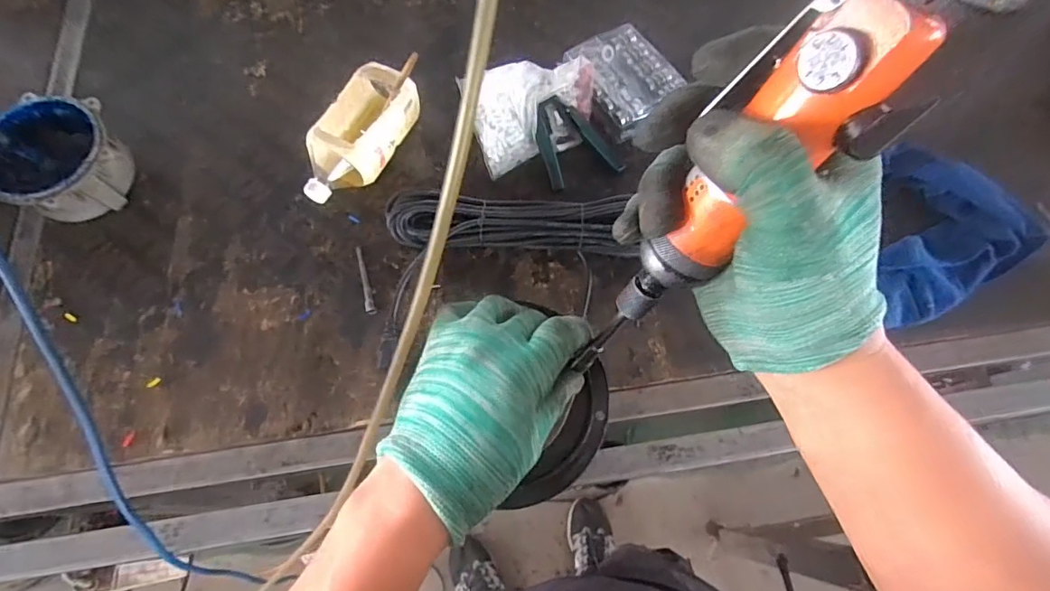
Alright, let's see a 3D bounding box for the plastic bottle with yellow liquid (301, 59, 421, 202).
[{"bbox_3d":[-0.235,-0.214,0.710,0.095,0.076,0.204,25,69,9],"label":"plastic bottle with yellow liquid"}]

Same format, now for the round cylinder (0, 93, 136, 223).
[{"bbox_3d":[-0.605,-0.172,0.676,0.142,0.088,0.146,1,67,-2],"label":"round cylinder"}]

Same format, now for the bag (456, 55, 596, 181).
[{"bbox_3d":[0.014,-0.271,0.753,0.192,0.061,0.164,-10,68,-6],"label":"bag"}]

